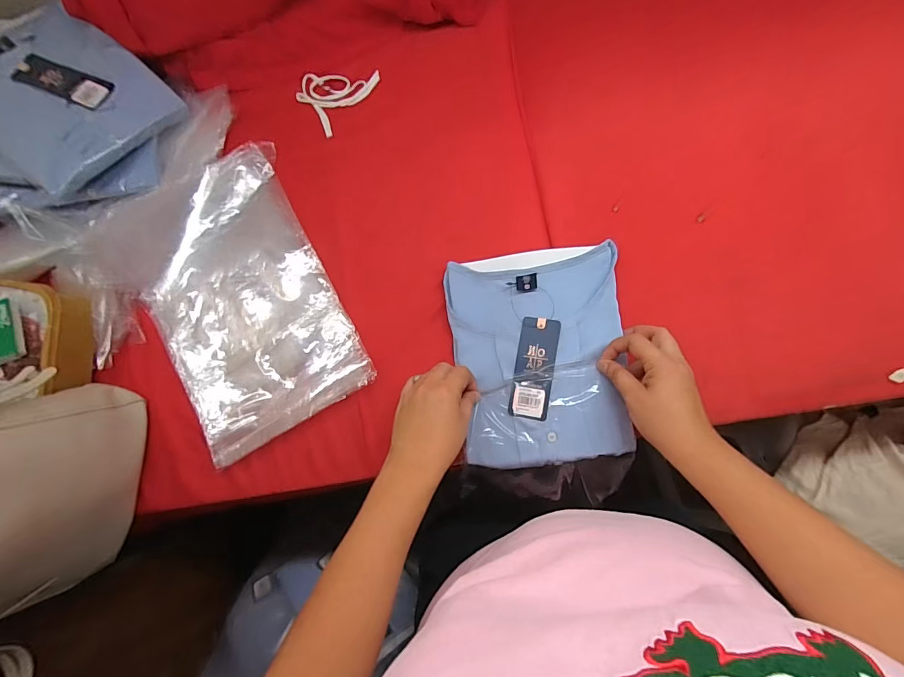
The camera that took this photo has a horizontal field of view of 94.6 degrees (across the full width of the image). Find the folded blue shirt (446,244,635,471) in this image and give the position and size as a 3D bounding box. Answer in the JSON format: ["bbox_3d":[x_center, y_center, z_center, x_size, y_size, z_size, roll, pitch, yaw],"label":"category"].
[{"bbox_3d":[0.105,0.022,0.508,0.205,0.030,0.248,-5,83,6],"label":"folded blue shirt"}]

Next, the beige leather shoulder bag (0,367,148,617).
[{"bbox_3d":[-0.483,0.180,0.478,0.154,0.219,0.231,17,81,10],"label":"beige leather shoulder bag"}]

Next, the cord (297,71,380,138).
[{"bbox_3d":[-0.179,-0.373,0.627,0.093,0.008,0.117,39,89,9],"label":"cord"}]

